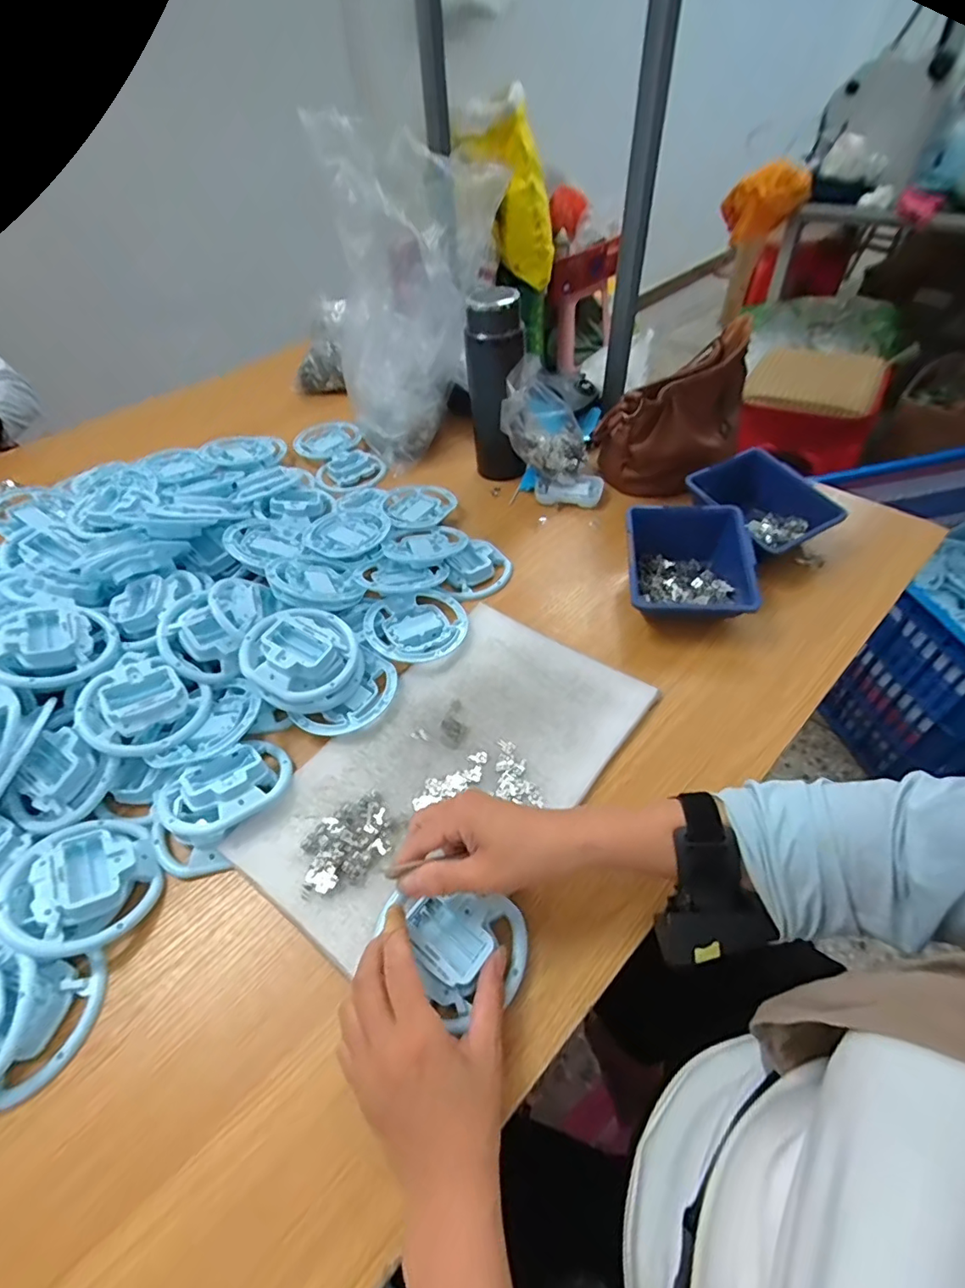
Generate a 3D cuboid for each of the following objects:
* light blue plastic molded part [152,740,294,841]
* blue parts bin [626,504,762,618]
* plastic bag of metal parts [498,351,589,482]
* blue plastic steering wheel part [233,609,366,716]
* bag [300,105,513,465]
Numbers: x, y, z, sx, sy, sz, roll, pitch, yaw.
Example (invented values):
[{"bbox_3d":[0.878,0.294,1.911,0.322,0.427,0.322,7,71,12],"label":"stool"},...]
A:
[{"bbox_3d":[-0.215,0.119,0.444,0.102,0.031,0.072,-31,57,-20],"label":"light blue plastic molded part"},{"bbox_3d":[0.214,-0.079,0.563,0.120,0.062,0.137,4,52,5],"label":"blue parts bin"},{"bbox_3d":[0.088,-0.297,0.706,0.116,0.132,0.105,5,52,6],"label":"plastic bag of metal parts"},{"bbox_3d":[-0.168,0.011,0.501,0.106,0.038,0.107,-20,78,-24],"label":"blue plastic steering wheel part"},{"bbox_3d":[-0.106,-0.472,0.729,0.168,0.323,0.209,37,61,27],"label":"bag"}]

